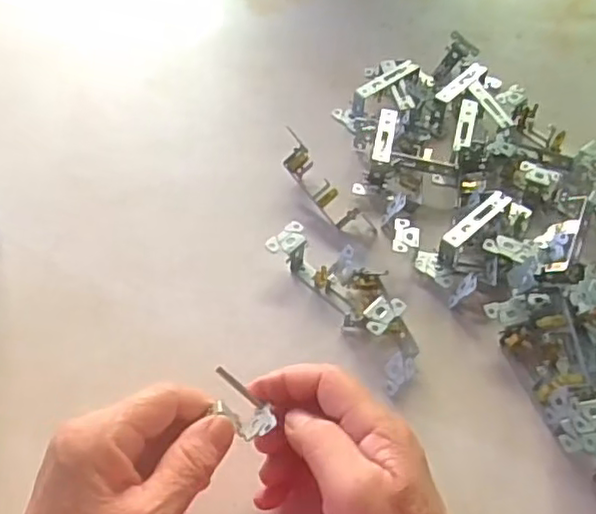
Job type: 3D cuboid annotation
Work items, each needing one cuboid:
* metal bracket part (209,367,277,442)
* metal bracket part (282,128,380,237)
[{"bbox_3d":[-0.033,0.081,0.352,0.021,0.016,0.043,-36,63,-26],"label":"metal bracket part"},{"bbox_3d":[0.019,-0.055,0.514,0.030,0.025,0.104,-30,73,-23],"label":"metal bracket part"}]

